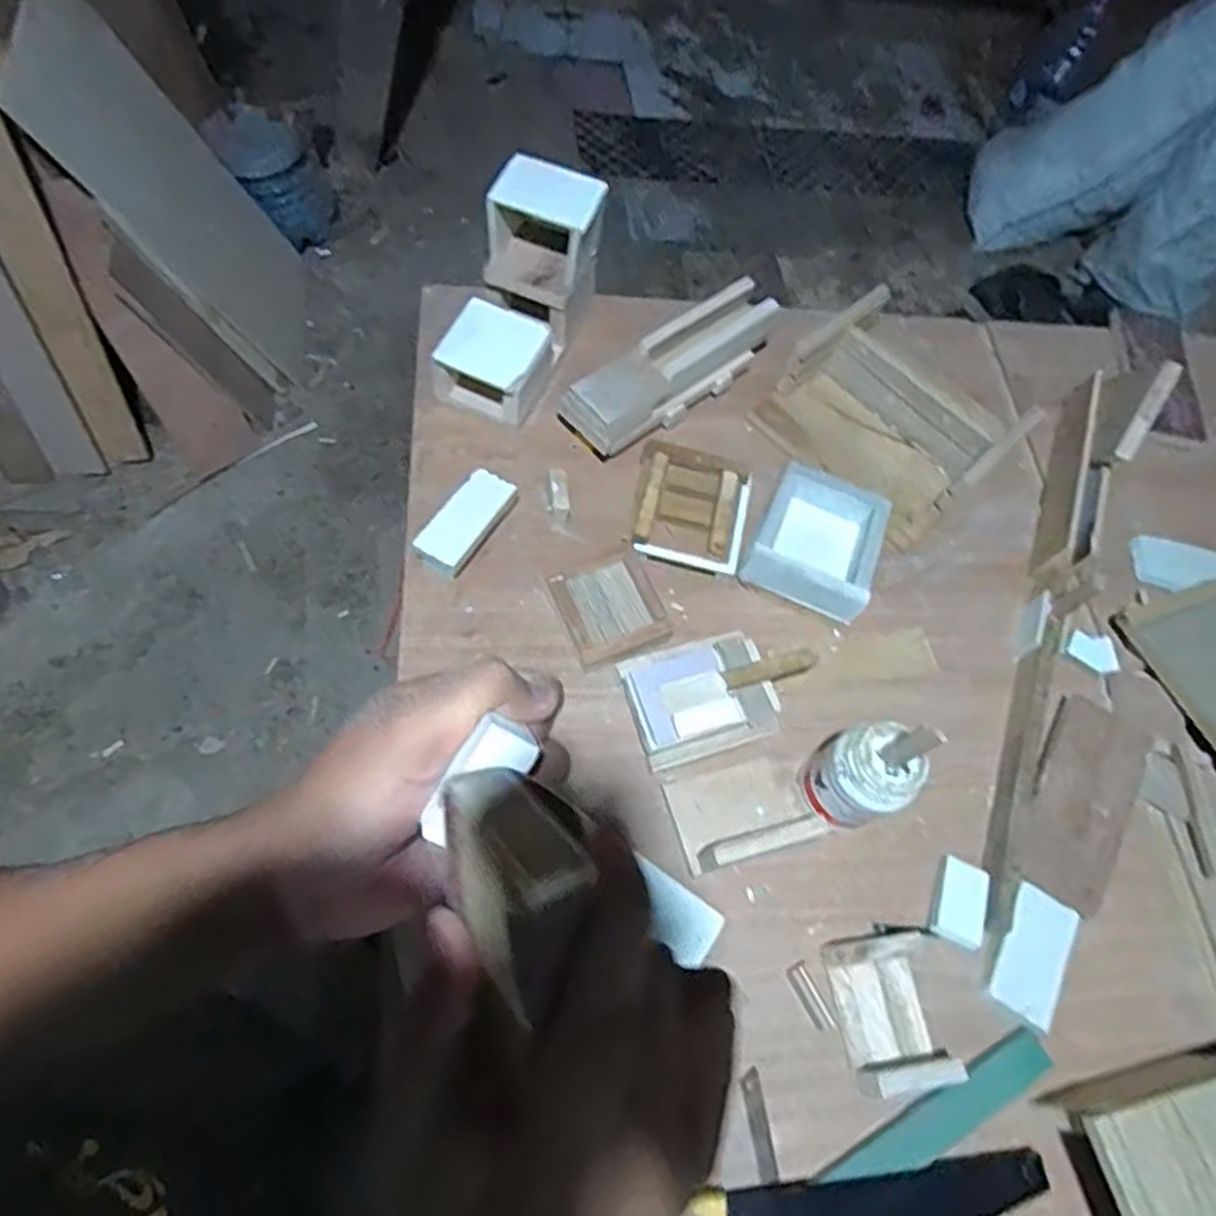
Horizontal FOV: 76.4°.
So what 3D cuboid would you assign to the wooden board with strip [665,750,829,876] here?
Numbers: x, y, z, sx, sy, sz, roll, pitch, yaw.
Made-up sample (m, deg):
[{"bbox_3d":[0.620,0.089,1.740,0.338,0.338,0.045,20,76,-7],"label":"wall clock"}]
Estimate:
[{"bbox_3d":[0.130,0.185,0.718,0.131,0.060,0.094,-14,65,-14],"label":"wooden board with strip"}]

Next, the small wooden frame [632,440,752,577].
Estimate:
[{"bbox_3d":[0.094,-0.113,0.873,0.126,0.046,0.143,12,64,-2],"label":"small wooden frame"}]

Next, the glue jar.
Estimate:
[{"bbox_3d":[0.230,0.152,0.702,0.080,0.151,0.082,3,65,-7],"label":"glue jar"}]

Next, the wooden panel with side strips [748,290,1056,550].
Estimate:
[{"bbox_3d":[0.347,-0.237,0.949,0.221,0.112,0.264,-35,72,-22],"label":"wooden panel with side strips"}]

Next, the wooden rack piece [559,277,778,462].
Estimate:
[{"bbox_3d":[0.078,-0.285,0.934,0.297,0.075,0.082,-36,75,-21],"label":"wooden rack piece"}]

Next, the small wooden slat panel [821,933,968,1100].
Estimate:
[{"bbox_3d":[0.246,0.351,0.675,0.080,0.046,0.121,-7,64,-10],"label":"small wooden slat panel"}]

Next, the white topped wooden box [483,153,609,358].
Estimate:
[{"bbox_3d":[-0.077,-0.418,0.909,0.118,0.146,0.112,28,65,5],"label":"white topped wooden box"}]

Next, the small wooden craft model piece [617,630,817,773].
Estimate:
[{"bbox_3d":[0.113,0.081,0.779,0.189,0.051,0.114,-14,65,-14],"label":"small wooden craft model piece"}]

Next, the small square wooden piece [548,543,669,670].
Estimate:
[{"bbox_3d":[0.005,-0.001,0.810,0.107,0.031,0.105,-21,70,-17],"label":"small square wooden piece"}]

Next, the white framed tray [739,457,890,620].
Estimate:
[{"bbox_3d":[0.233,-0.073,0.867,0.135,0.064,0.153,23,62,5],"label":"white framed tray"}]

